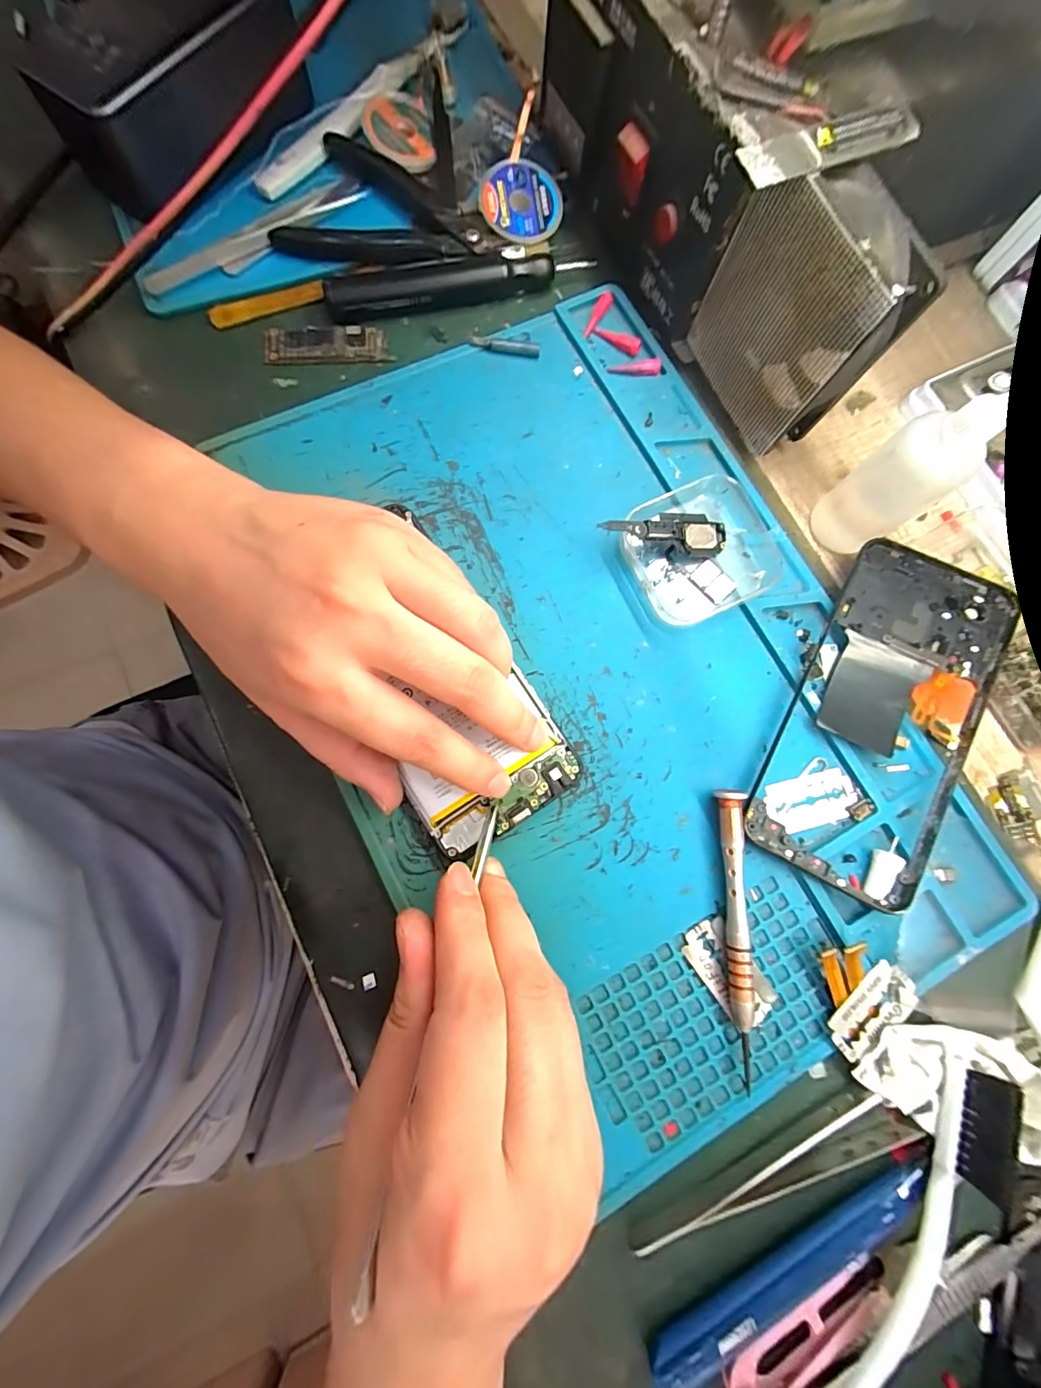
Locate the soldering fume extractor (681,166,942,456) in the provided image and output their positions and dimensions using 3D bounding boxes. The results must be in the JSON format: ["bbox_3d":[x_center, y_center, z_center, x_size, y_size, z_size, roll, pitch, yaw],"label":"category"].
[{"bbox_3d":[0.121,-0.167,0.205,0.028,0.083,0.079,-32,81,-7],"label":"soldering fume extractor"}]

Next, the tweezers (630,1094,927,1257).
[{"bbox_3d":[0.097,0.184,0.176,0.117,0.008,0.018,-16,80,-4],"label":"tweezers"}]

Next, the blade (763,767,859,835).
[{"bbox_3d":[0.133,0.049,0.208,0.042,0.004,0.023,-14,80,-4],"label":"blade"}]

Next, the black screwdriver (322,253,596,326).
[{"bbox_3d":[-0.032,-0.223,0.244,0.142,0.018,0.015,-18,80,-4],"label":"black screwdriver"}]

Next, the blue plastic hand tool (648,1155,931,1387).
[{"bbox_3d":[0.104,0.215,0.169,0.123,0.009,0.013,-26,81,-6],"label":"blue plastic hand tool"}]

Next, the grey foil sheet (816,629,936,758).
[{"bbox_3d":[0.164,0.000,0.214,0.038,0.006,0.049,25,80,4],"label":"grey foil sheet"}]

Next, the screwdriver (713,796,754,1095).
[{"bbox_3d":[0.091,0.100,0.191,0.011,0.013,0.116,0,79,-1],"label":"screwdriver"}]

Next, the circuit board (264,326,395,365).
[{"bbox_3d":[-0.103,-0.185,0.241,0.063,0.005,0.019,-5,79,-2],"label":"circuit board"}]

